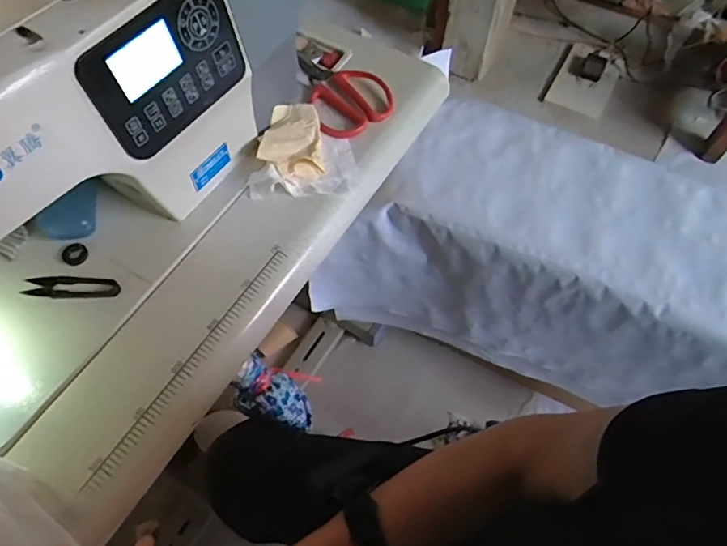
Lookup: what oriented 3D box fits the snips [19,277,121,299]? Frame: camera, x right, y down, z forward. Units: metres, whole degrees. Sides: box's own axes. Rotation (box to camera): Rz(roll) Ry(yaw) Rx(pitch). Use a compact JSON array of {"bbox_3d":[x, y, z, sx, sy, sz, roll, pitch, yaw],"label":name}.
[{"bbox_3d":[-0.294,0.015,0.522,0.093,0.006,0.022,0,62,-1],"label":"snips"}]

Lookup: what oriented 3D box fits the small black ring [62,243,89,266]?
[{"bbox_3d":[-0.303,-0.020,0.541,0.024,0.004,0.027,-40,69,-20],"label":"small black ring"}]

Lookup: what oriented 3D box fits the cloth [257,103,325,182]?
[{"bbox_3d":[-0.084,-0.155,0.600,0.069,0.018,0.109,-6,62,-4],"label":"cloth"}]

